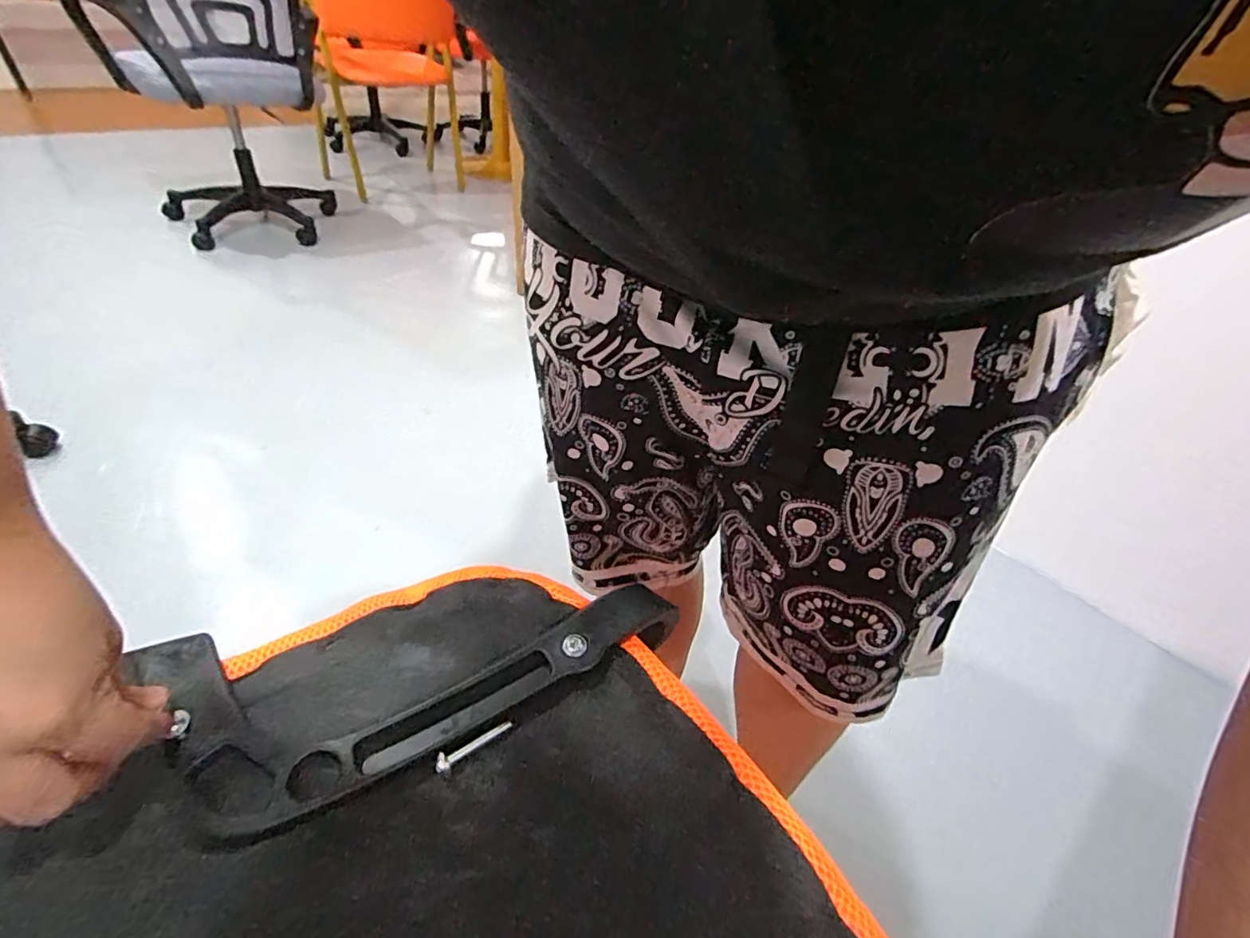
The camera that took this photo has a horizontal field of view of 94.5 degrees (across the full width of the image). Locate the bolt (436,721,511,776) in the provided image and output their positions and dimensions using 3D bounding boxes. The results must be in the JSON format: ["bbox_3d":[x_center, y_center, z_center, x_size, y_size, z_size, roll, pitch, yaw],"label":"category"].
[{"bbox_3d":[-0.074,0.135,0.284,0.039,0.005,0.008,-23,48,-29],"label":"bolt"}]

